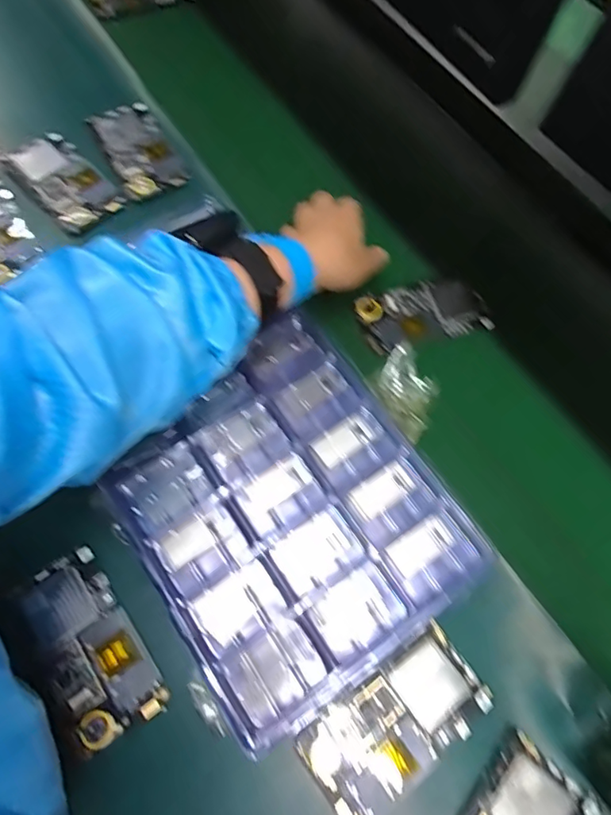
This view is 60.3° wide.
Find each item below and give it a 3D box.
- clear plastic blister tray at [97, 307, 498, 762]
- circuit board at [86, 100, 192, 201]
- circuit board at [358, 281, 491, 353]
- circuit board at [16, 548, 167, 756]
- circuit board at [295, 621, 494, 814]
[{"bbox_3d":[-0.021,0.065,0.391,0.207,0.037,0.263,-32,71,-14],"label":"clear plastic blister tray"},{"bbox_3d":[-0.174,-0.268,0.544,0.062,0.013,0.127,-27,70,-16],"label":"circuit board"},{"bbox_3d":[0.111,-0.090,0.498,0.122,0.015,0.064,-13,67,-7],"label":"circuit board"},{"bbox_3d":[-0.148,0.162,0.361,0.059,0.008,0.122,-32,71,-14],"label":"circuit board"},{"bbox_3d":[0.061,0.210,0.350,0.122,0.007,0.066,-33,71,-14],"label":"circuit board"}]

